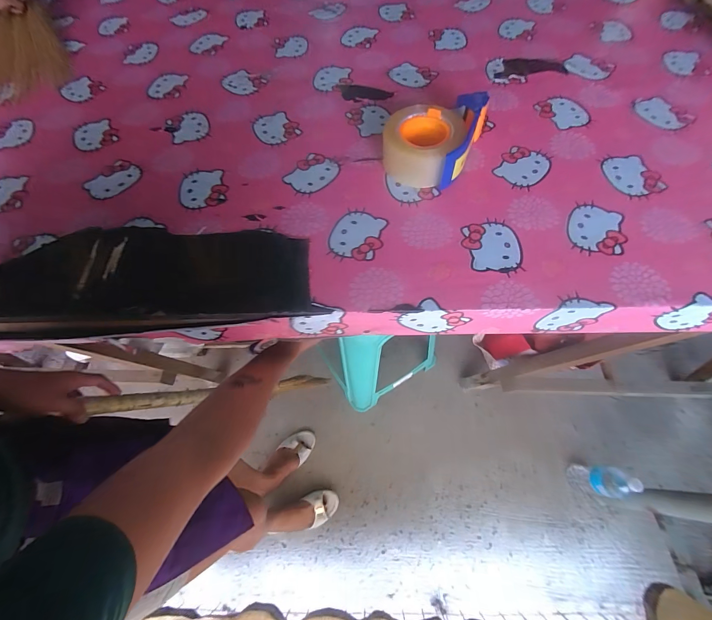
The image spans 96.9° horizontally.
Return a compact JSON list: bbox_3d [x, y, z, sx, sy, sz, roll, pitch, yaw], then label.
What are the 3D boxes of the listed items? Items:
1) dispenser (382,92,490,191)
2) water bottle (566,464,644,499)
[{"bbox_3d":[0.116,-0.257,0.470,0.117,0.064,0.150,24,67,13],"label":"dispenser"},{"bbox_3d":[0.728,0.508,0.937,0.074,0.249,0.092,4,66,4],"label":"water bottle"}]

